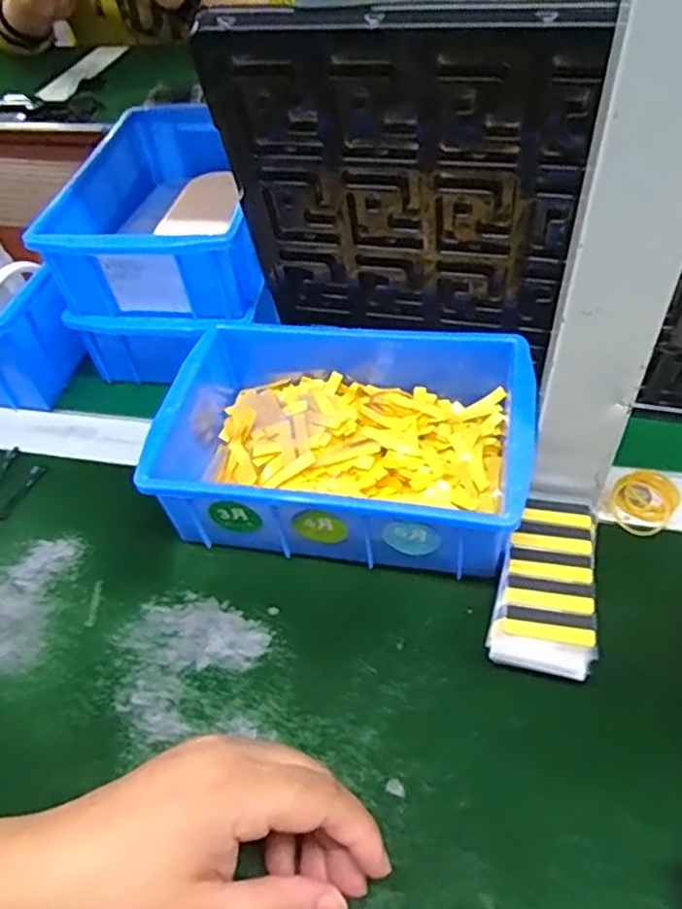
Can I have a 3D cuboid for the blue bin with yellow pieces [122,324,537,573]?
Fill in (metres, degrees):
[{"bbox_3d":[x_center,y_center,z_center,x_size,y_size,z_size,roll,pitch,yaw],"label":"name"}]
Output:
[{"bbox_3d":[0.002,-0.009,0.395,0.204,0.072,0.143,6,50,10],"label":"blue bin with yellow pieces"}]

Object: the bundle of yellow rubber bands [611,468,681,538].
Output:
[{"bbox_3d":[0.174,0.025,0.383,0.034,0.007,0.046,30,58,28],"label":"bundle of yellow rubber bands"}]

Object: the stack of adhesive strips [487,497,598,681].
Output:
[{"bbox_3d":[0.104,0.066,0.341,0.046,0.027,0.089,9,50,14],"label":"stack of adhesive strips"}]

